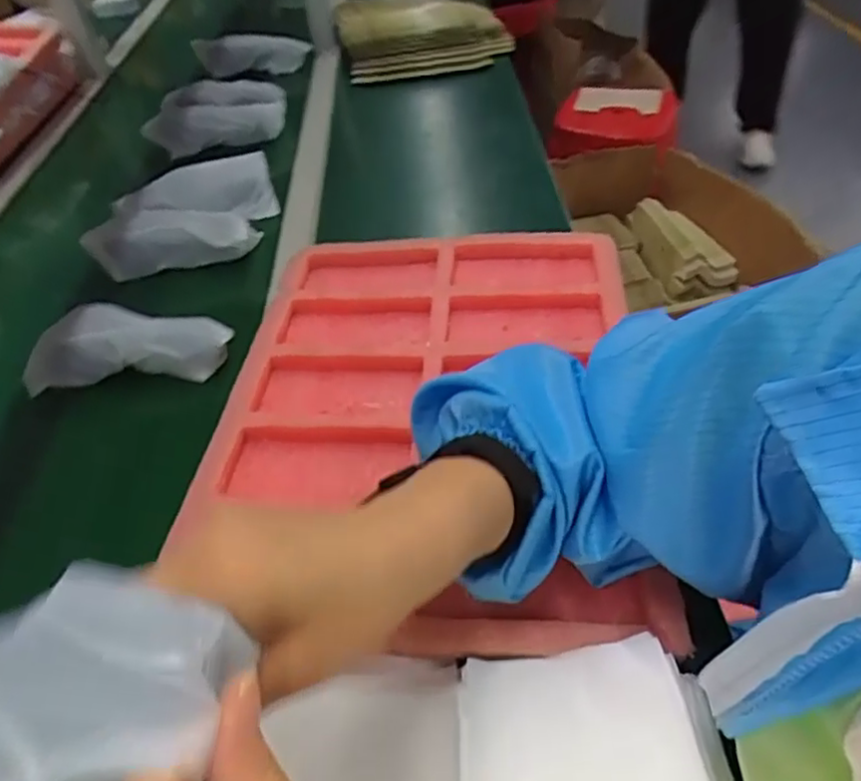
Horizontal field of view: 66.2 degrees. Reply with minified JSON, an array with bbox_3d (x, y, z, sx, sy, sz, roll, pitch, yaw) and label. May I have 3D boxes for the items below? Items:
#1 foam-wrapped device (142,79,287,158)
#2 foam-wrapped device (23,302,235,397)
[{"bbox_3d":[-0.315,-0.405,0.985,0.185,0.078,0.098,-5,45,3],"label":"foam-wrapped device"},{"bbox_3d":[-0.283,-0.044,0.625,0.189,0.055,0.059,-8,44,0],"label":"foam-wrapped device"}]

